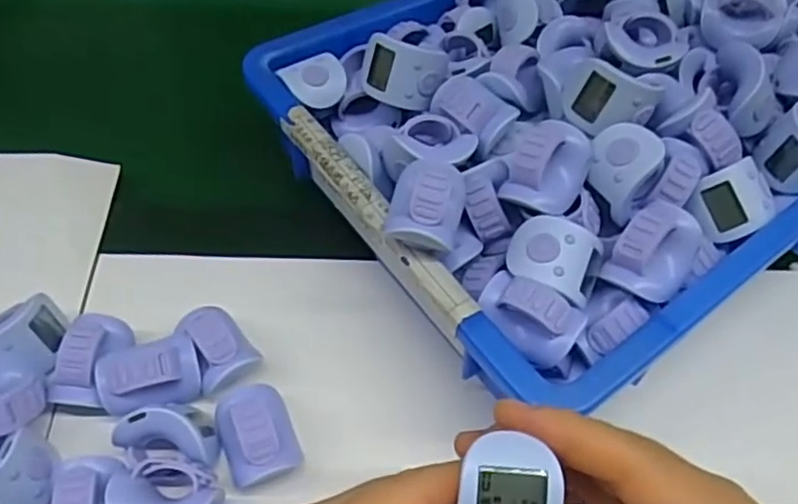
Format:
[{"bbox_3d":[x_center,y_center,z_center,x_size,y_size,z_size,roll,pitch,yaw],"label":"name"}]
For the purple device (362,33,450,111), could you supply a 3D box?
[{"bbox_3d":[0.002,-0.090,0.339,0.039,0.029,0.025,12,24,-14],"label":"purple device"}]

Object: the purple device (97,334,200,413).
[{"bbox_3d":[-0.106,0.053,0.290,0.041,0.019,0.028,-21,59,-17],"label":"purple device"}]

